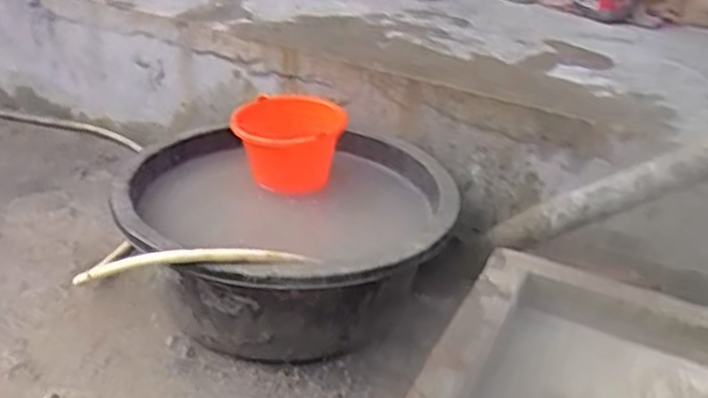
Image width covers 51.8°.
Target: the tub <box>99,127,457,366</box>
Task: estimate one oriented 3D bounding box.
[{"bbox_3d":[-0.136,0.103,1.539,0.625,0.327,0.605,3,32,-2],"label":"tub"}]

